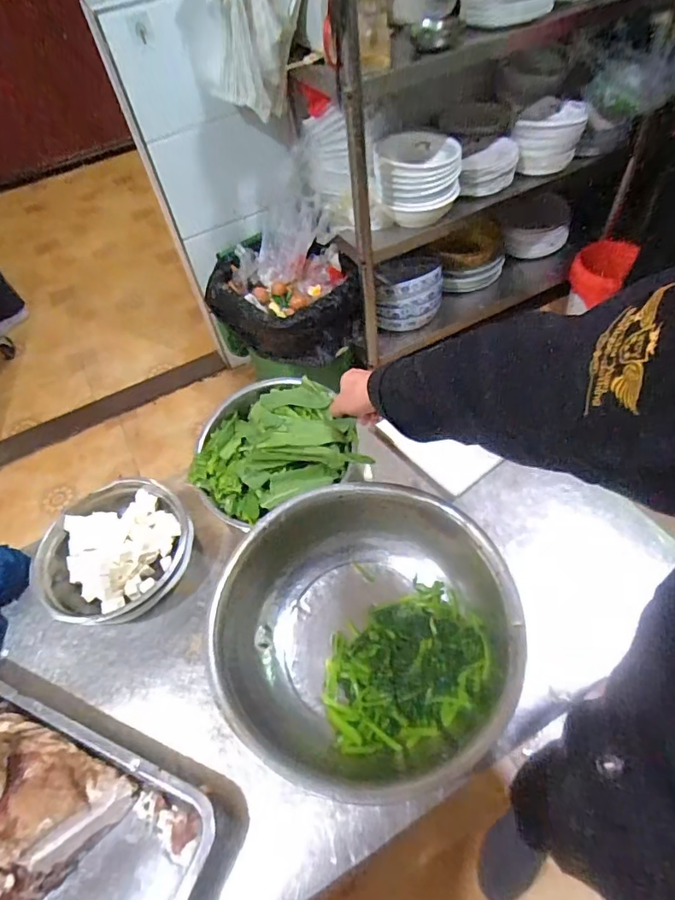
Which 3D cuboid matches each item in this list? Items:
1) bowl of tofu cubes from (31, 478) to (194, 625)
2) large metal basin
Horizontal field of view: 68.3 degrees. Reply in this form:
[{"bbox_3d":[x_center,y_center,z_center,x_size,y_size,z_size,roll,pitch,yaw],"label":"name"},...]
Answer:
[{"bbox_3d":[-0.322,0.148,0.727,0.203,0.057,0.213,-3,53,4],"label":"bowl of tofu cubes"},{"bbox_3d":[0.031,0.212,0.596,0.327,0.113,0.327,-3,53,4],"label":"large metal basin"}]

